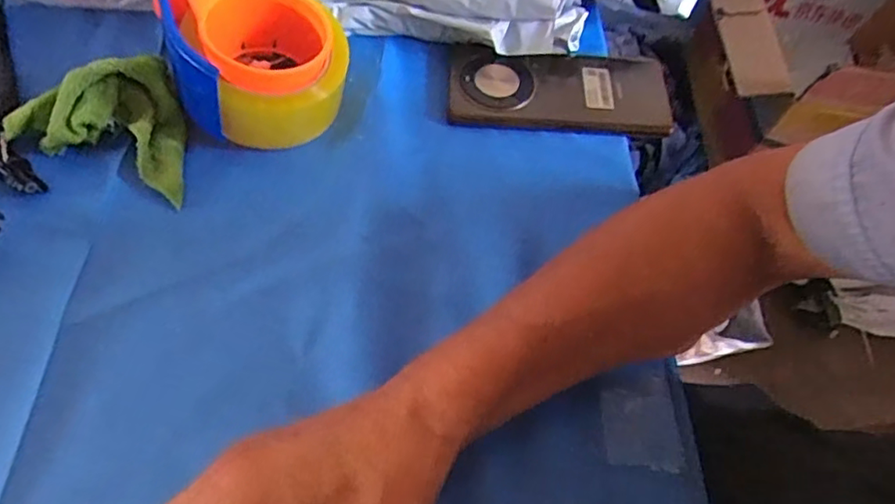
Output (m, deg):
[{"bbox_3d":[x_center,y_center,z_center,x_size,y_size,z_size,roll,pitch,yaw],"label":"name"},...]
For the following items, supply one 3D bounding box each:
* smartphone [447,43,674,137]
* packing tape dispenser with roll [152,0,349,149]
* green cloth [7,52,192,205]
[{"bbox_3d":[0.084,-0.123,0.453,0.163,0.012,0.071,3,61,-2],"label":"smartphone"},{"bbox_3d":[-0.130,-0.148,0.413,0.110,0.072,0.143,-13,63,-10],"label":"packing tape dispenser with roll"},{"bbox_3d":[-0.211,-0.087,0.388,0.116,0.044,0.068,21,62,8],"label":"green cloth"}]

